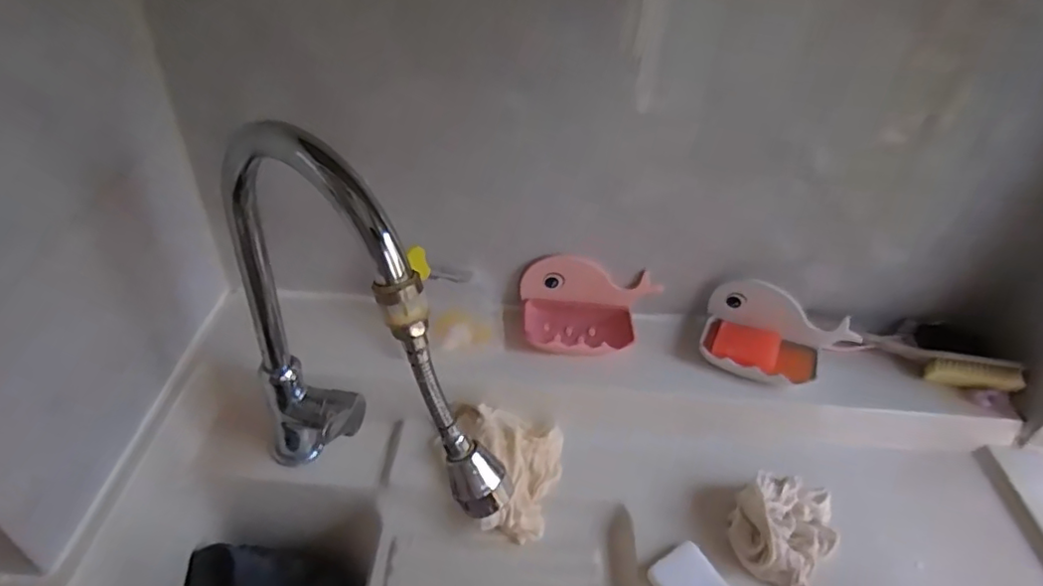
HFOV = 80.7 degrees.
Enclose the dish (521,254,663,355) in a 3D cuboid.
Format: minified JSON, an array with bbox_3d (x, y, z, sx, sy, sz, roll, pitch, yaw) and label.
[{"bbox_3d":[0.075,0.020,0.683,0.155,0.066,0.092,6,41,1],"label":"dish"}]

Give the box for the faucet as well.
[{"bbox_3d":[-0.125,0.075,0.471,0.061,0.375,0.270,-30,52,-33],"label":"faucet"}]

